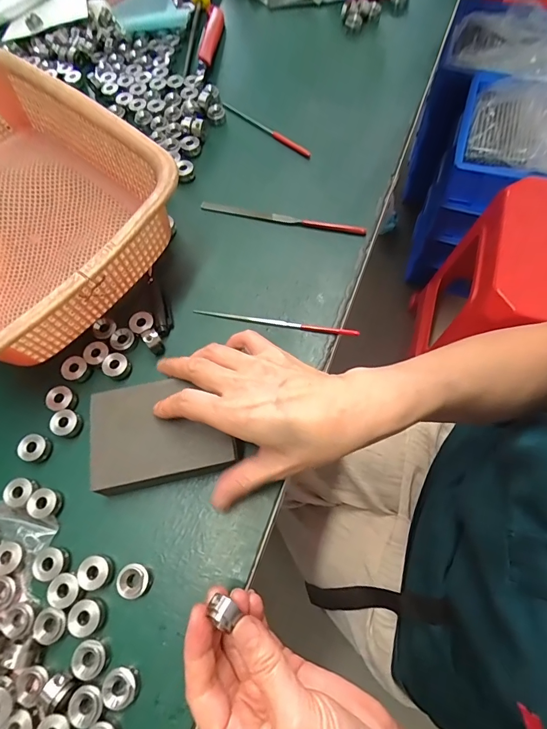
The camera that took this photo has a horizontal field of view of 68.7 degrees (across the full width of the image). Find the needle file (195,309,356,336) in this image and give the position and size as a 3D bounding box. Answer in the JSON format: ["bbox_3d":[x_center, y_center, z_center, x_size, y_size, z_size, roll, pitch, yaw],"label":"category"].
[{"bbox_3d":[0.000,-0.035,0.324,0.134,0.009,0.005,9,67,8],"label":"needle file"}]

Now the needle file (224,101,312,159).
[{"bbox_3d":[-0.009,-0.248,0.421,0.124,0.011,0.007,42,75,19],"label":"needle file"}]

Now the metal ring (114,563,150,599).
[{"bbox_3d":[-0.089,0.139,0.257,0.020,0.012,0.019,-1,66,3],"label":"metal ring"}]

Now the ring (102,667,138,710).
[{"bbox_3d":[-0.089,0.189,0.235,0.018,0.012,0.019,-1,66,3],"label":"ring"}]

